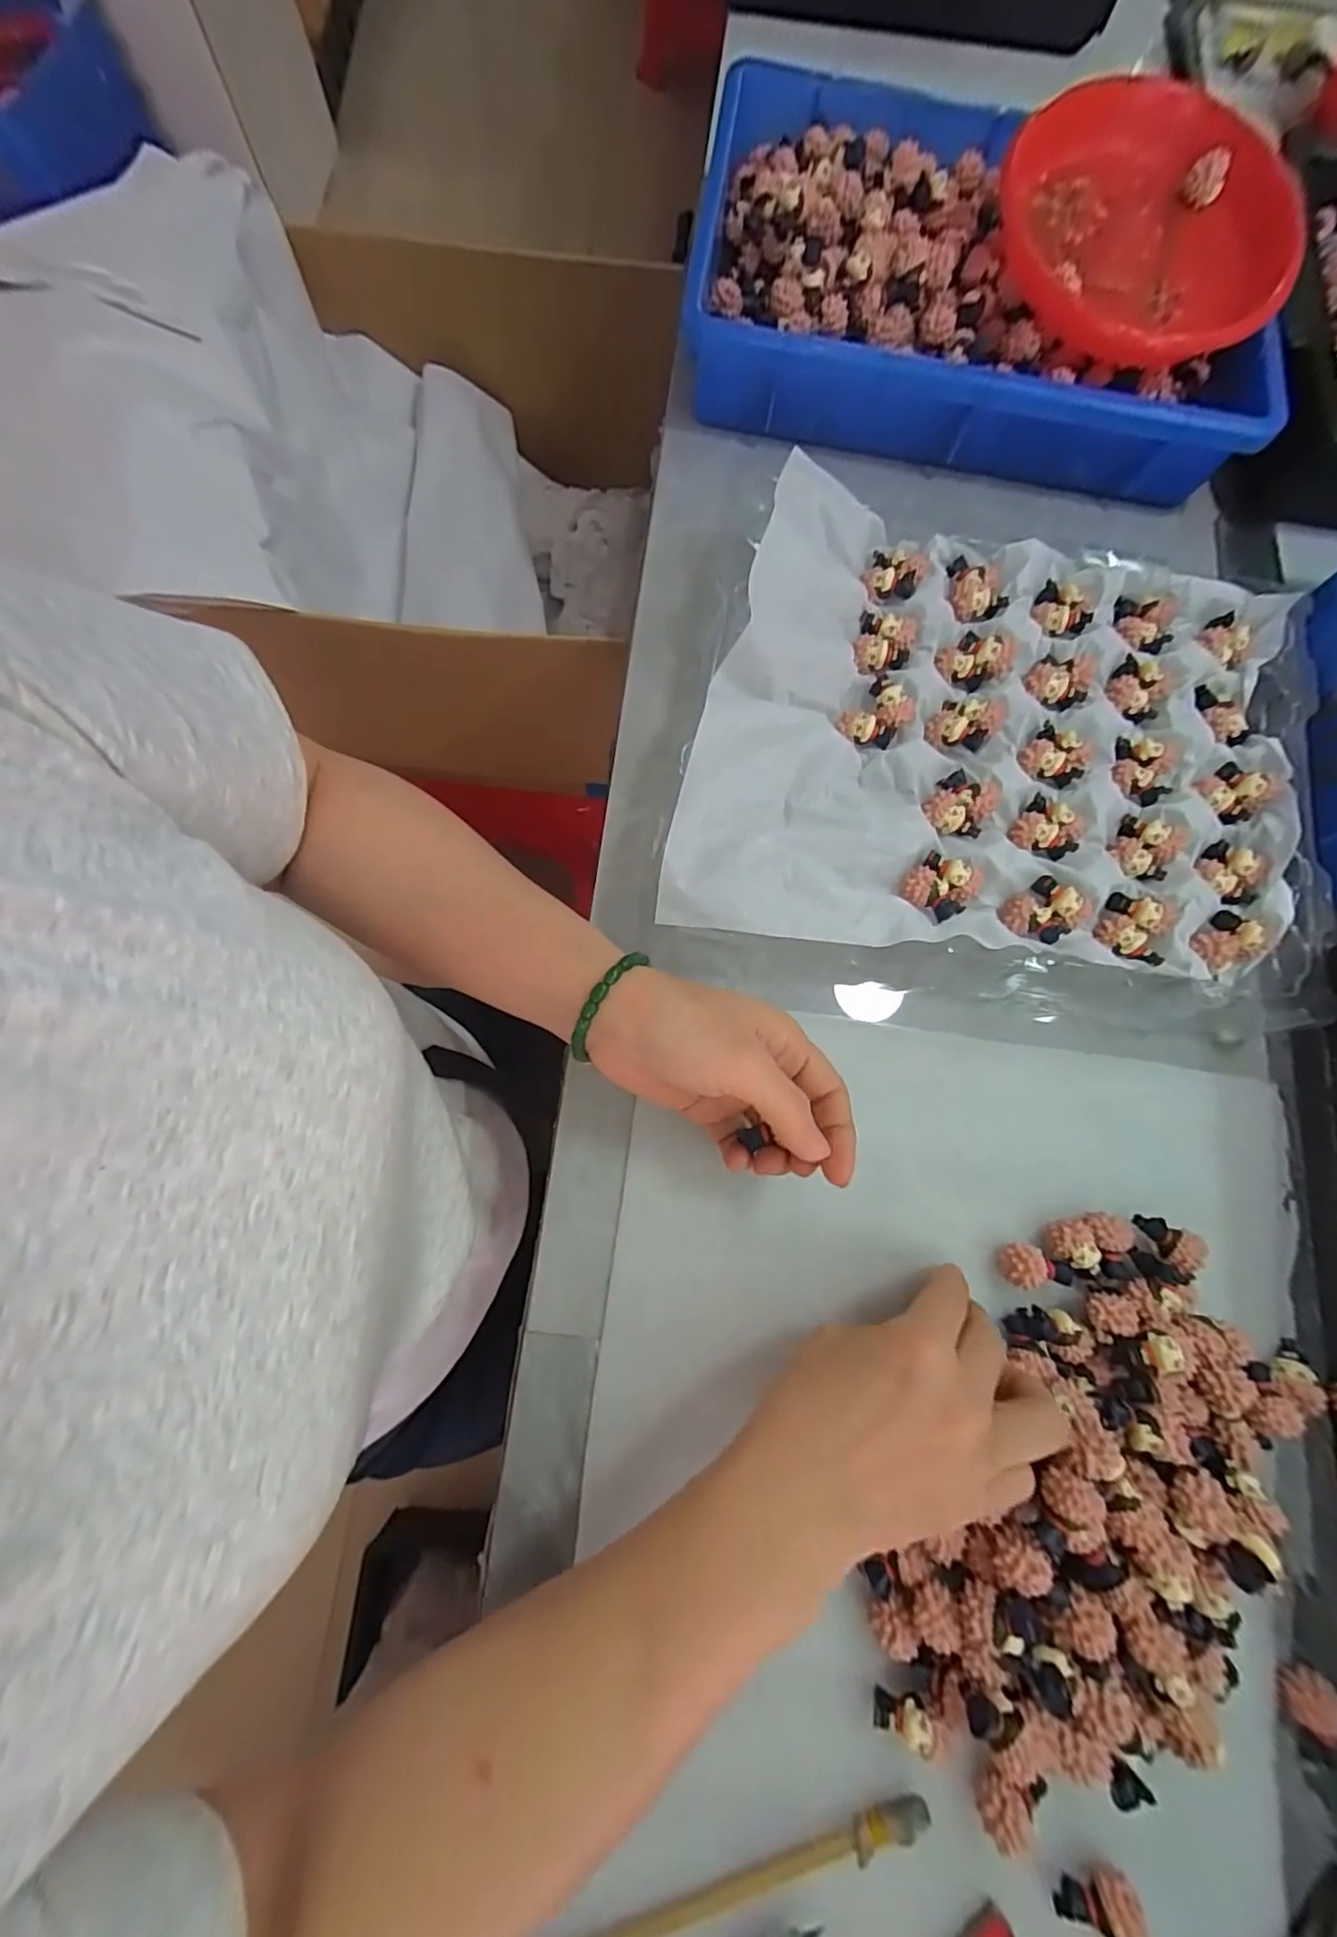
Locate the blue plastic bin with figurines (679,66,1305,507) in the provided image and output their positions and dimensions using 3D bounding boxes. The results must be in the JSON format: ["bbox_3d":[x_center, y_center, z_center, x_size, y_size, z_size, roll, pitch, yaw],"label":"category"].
[{"bbox_3d":[0.203,-0.462,0.418,0.352,0.065,0.259,9,77,-1],"label":"blue plastic bin with figurines"}]

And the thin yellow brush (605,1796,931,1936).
[{"bbox_3d":[0.019,0.365,0.241,0.177,0.009,0.012,-17,79,-6],"label":"thin yellow brush"}]

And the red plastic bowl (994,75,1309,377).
[{"bbox_3d":[0.285,-0.448,0.374,0.167,0.029,0.150,13,86,3],"label":"red plastic bowl"}]

